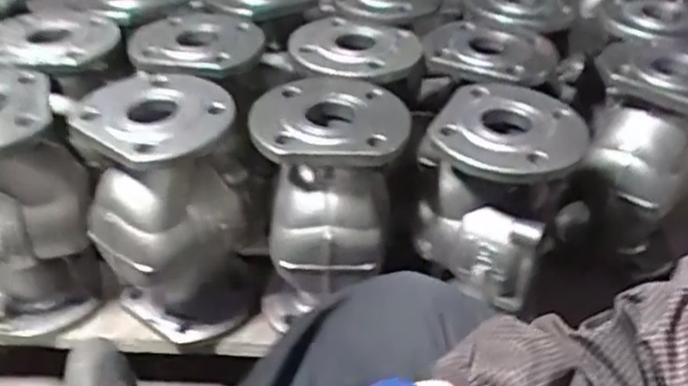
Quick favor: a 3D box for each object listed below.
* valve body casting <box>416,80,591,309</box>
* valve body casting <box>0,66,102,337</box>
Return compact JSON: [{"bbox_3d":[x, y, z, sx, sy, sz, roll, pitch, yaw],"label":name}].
[{"bbox_3d":[0.157,0.006,0.722,0.143,0.222,0.163,4,36,3],"label":"valve body casting"},{"bbox_3d":[-0.378,0.027,0.767,0.155,0.297,0.151,-22,42,-28],"label":"valve body casting"}]

